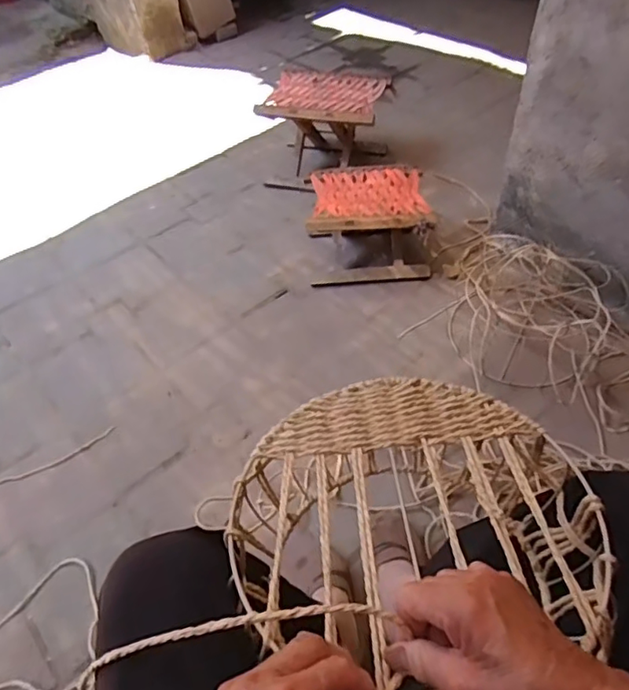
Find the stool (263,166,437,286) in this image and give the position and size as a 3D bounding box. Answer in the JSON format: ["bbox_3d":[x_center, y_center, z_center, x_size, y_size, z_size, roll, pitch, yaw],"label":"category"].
[{"bbox_3d":[0.116,-0.279,1.341,0.287,0.185,0.237,-5,47,-1],"label":"stool"}]

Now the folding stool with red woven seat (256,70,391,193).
[{"bbox_3d":[0.036,-0.605,1.614,0.299,0.241,0.299,9,48,12],"label":"folding stool with red woven seat"}]

